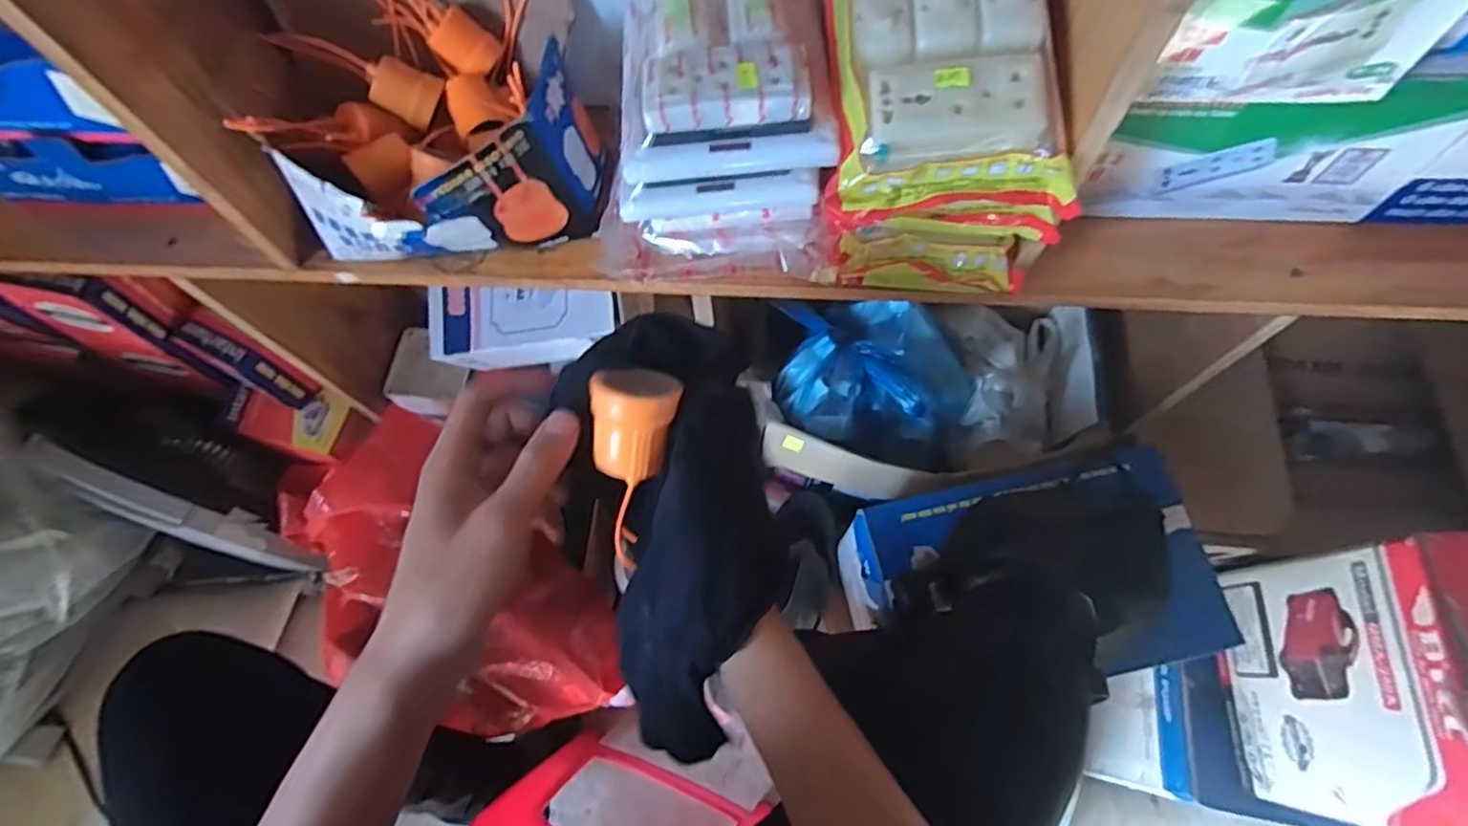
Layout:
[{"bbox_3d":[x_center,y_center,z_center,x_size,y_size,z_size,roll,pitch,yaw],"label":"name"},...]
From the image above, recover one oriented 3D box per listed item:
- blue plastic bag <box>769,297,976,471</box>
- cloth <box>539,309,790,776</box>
[{"bbox_3d":[0.168,-0.039,0.786,0.230,0.125,0.176,2,68,3],"label":"blue plastic bag"},{"bbox_3d":[-0.030,0.079,0.353,0.104,0.053,0.251,-1,98,2],"label":"cloth"}]

